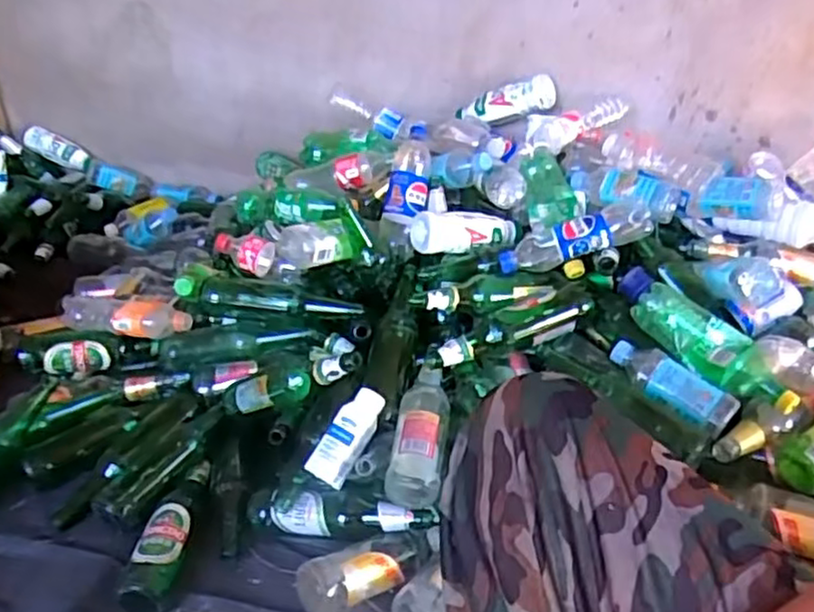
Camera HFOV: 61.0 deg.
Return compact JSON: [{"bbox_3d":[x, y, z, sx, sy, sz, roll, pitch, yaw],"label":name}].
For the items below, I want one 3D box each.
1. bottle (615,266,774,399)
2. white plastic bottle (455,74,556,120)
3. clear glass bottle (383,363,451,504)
[{"bbox_3d":[0.392,0.032,0.945,0.088,0.063,0.265,-25,56,-34],"label":"bottle"},{"bbox_3d":[0.184,-0.383,1.301,0.198,0.064,0.068,-4,25,37],"label":"white plastic bottle"},{"bbox_3d":[0.019,0.165,0.928,0.069,0.057,0.201,6,51,7],"label":"clear glass bottle"}]

